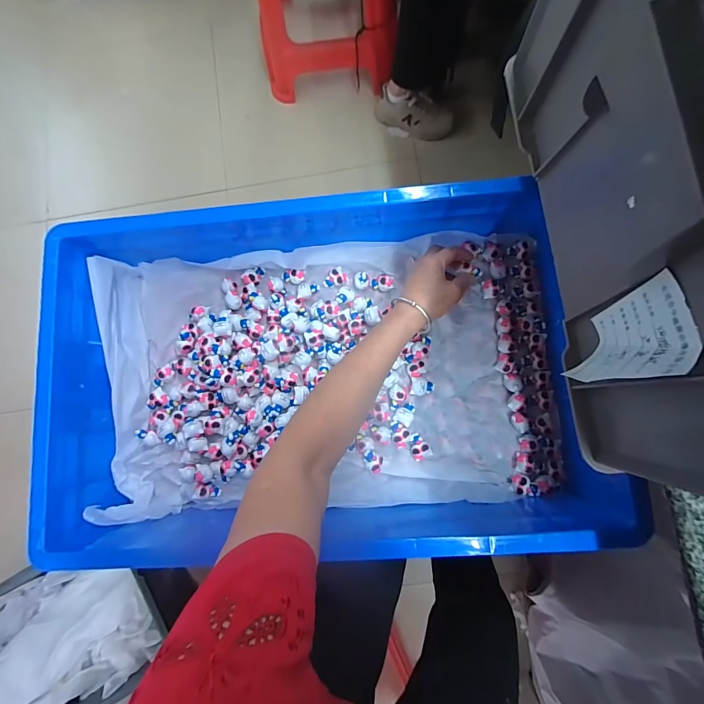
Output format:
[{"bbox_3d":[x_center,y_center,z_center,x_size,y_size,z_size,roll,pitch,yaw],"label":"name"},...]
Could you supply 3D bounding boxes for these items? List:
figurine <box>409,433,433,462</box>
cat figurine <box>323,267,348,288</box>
[{"bbox_3d":[0.090,0.129,0.475,0.025,0.016,0.037,-31,81,-1],"label":"figurine"},{"bbox_3d":[-0.024,-0.107,0.512,0.035,0.015,0.023,-39,82,-2],"label":"cat figurine"}]

